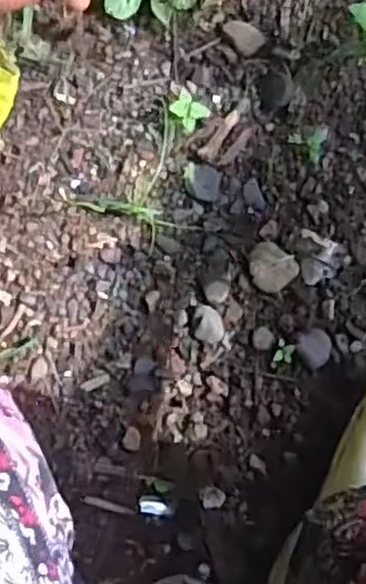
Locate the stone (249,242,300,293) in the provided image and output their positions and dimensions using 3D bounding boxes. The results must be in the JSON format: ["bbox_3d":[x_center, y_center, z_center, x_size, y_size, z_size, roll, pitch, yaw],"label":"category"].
[{"bbox_3d":[0.076,-0.020,0.617,0.041,0.014,0.039,0,92,-9],"label":"stone"}]

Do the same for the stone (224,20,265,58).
[{"bbox_3d":[0.052,-0.216,0.603,0.023,0.004,0.034,-44,98,-5],"label":"stone"}]

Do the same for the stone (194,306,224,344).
[{"bbox_3d":[0.023,0.028,0.611,0.026,0.010,0.031,7,91,-9],"label":"stone"}]

